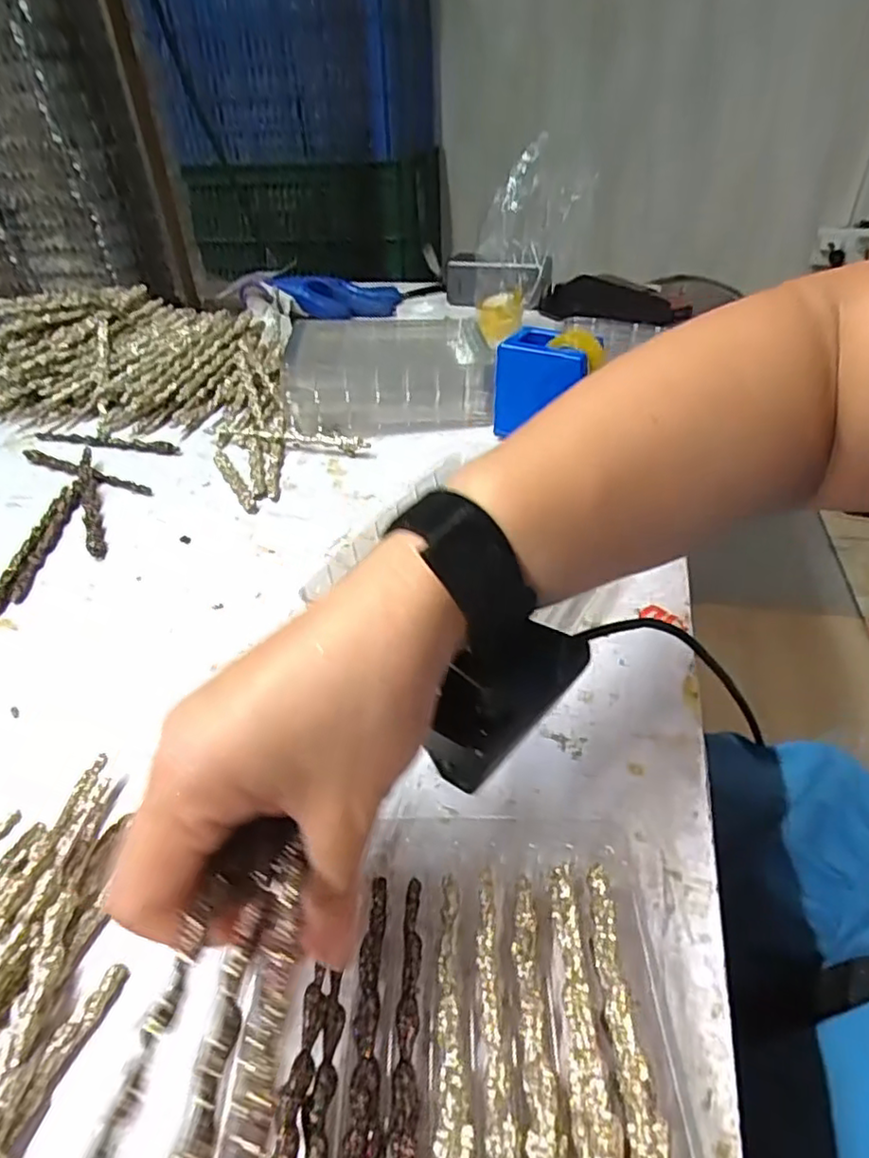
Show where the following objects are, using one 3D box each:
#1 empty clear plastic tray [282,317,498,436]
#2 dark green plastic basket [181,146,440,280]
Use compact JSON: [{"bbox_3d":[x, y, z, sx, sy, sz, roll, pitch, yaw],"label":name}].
[{"bbox_3d":[-0.036,-0.194,0.605,0.175,0.054,0.160,-1,39,5],"label":"empty clear plastic tray"},{"bbox_3d":[-0.289,-0.898,1.620,0.529,0.264,0.296,6,39,12],"label":"dark green plastic basket"}]

